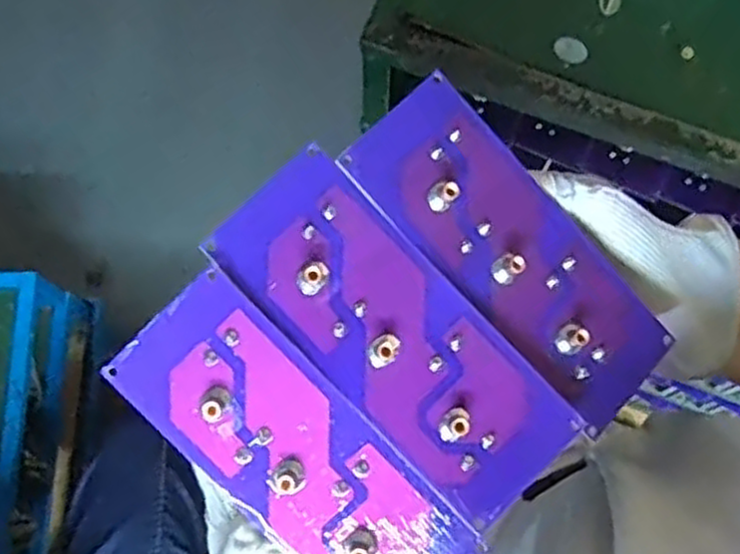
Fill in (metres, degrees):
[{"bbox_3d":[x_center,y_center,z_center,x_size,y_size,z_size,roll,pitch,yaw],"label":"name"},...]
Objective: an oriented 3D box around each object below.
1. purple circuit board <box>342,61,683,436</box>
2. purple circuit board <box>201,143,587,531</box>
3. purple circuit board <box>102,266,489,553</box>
[{"bbox_3d":[0.052,-0.008,0.280,0.052,0.005,0.136,-43,95,-17],"label":"purple circuit board"},{"bbox_3d":[0.009,0.021,0.264,0.051,0.005,0.135,-44,89,-11],"label":"purple circuit board"},{"bbox_3d":[-0.024,0.062,0.261,0.051,0.007,0.134,-44,92,1],"label":"purple circuit board"}]

